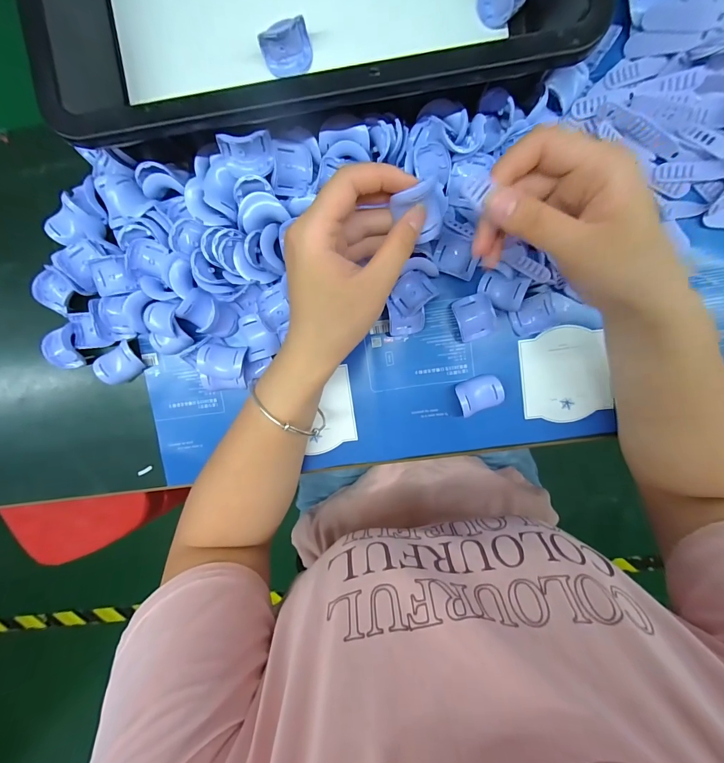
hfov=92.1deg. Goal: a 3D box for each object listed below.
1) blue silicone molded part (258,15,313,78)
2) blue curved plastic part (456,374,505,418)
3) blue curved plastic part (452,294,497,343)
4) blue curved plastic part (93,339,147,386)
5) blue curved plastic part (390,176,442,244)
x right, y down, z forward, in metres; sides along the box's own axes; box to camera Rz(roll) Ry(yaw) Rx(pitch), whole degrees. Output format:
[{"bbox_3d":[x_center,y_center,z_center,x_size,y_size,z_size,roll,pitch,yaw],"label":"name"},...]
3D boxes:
[{"bbox_3d":[-0.056,-0.250,0.262,0.037,0.028,0.020,-21,94,4],"label":"blue silicone molded part"},{"bbox_3d":[0.101,0.010,0.301,0.038,0.021,0.025,-20,95,4],"label":"blue curved plastic part"},{"bbox_3d":[0.096,-0.055,0.296,0.029,0.007,0.036,-21,94,4],"label":"blue curved plastic part"},{"bbox_3d":[-0.210,-0.015,0.303,0.034,0.021,0.029,-30,94,5],"label":"blue curved plastic part"},{"bbox_3d":[0.036,-0.104,0.218,0.029,0.019,0.031,-17,99,4],"label":"blue curved plastic part"}]

